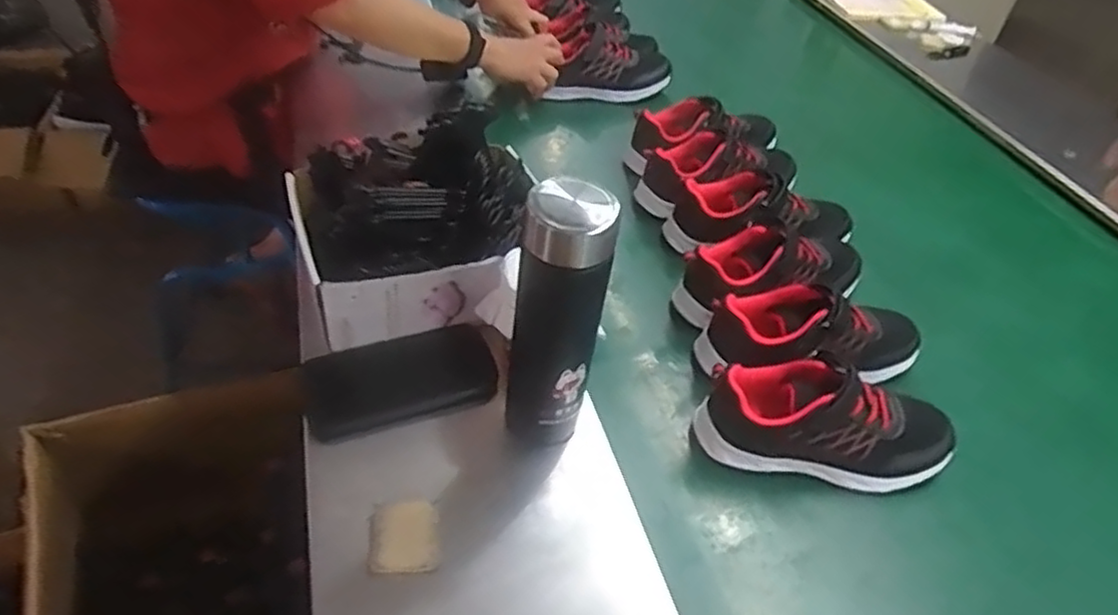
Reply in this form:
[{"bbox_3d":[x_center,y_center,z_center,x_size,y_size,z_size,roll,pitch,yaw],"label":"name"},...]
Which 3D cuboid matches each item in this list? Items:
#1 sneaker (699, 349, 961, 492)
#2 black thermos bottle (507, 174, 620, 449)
[{"bbox_3d":[0.231,0.095,0.606,0.208,0.096,0.071,8,46,0],"label":"sneaker"},{"bbox_3d":[0.000,0.006,0.527,0.059,0.228,0.073,12,46,4],"label":"black thermos bottle"}]

